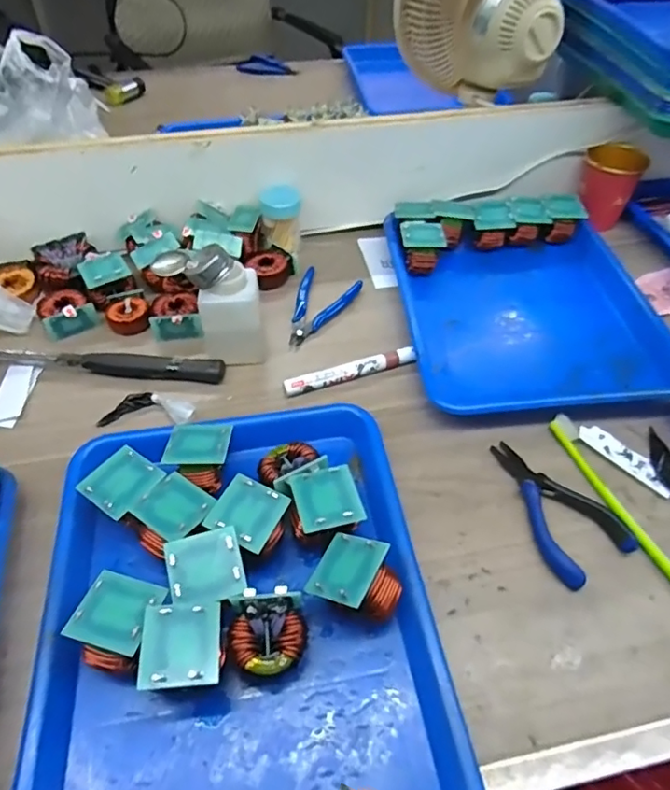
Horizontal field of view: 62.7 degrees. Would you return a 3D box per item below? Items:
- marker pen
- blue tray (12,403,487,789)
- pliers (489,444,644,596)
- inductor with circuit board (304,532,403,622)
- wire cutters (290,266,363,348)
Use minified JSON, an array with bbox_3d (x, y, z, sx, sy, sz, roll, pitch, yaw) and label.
[{"bbox_3d":[0.015,-0.023,0.525,0.130,0.012,0.015,-16,50,-13],"label":"marker pen"},{"bbox_3d":[-0.060,0.143,0.355,0.248,0.042,0.318,-7,49,-6],"label":"blue tray"},{"bbox_3d":[0.168,0.083,0.433,0.068,0.015,0.122,-23,53,-19],"label":"pliers"},{"bbox_3d":[0.017,0.127,0.369,0.053,0.045,0.048,3,44,39],"label":"inductor with circuit board"},{"bbox_3d":[-0.021,-0.097,0.592,0.064,0.015,0.115,18,51,15],"label":"wire cutters"}]

